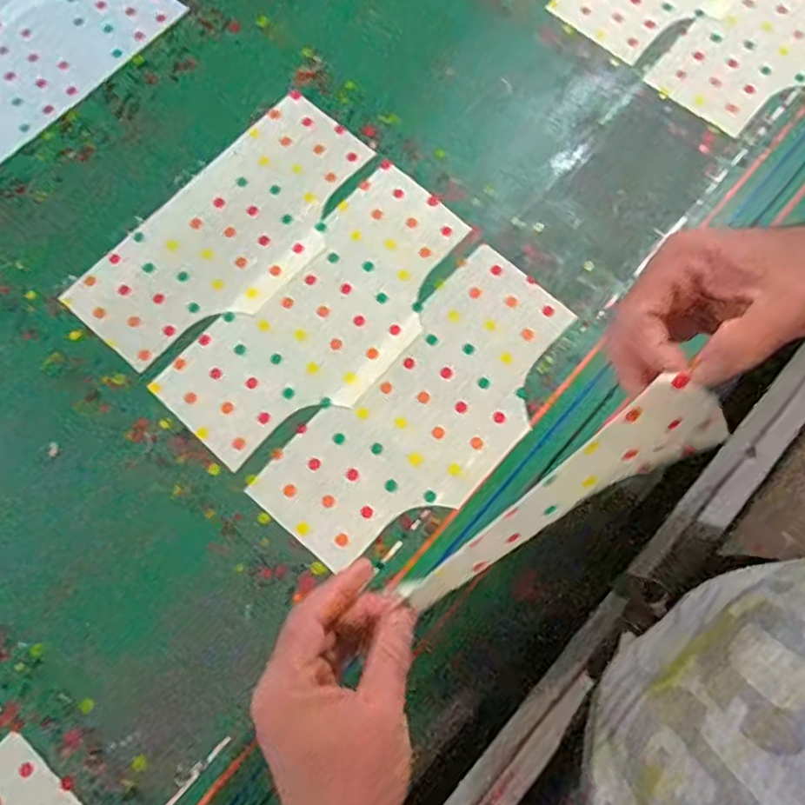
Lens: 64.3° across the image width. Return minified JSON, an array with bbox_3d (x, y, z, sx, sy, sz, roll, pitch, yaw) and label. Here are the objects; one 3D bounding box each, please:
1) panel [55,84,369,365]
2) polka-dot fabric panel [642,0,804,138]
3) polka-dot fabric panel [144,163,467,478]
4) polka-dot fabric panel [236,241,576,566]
[{"bbox_3d":[-0.148,-0.149,0.561,0.133,0.005,0.280,41,80,11],"label":"panel"},{"bbox_3d":[0.368,-0.365,0.615,0.132,0.009,0.281,39,78,10],"label":"polka-dot fabric panel"},{"bbox_3d":[-0.062,-0.073,0.536,0.131,0.006,0.283,41,78,11],"label":"polka-dot fabric panel"},{"bbox_3d":[0.023,0.007,0.515,0.130,0.004,0.282,40,79,10],"label":"polka-dot fabric panel"}]

